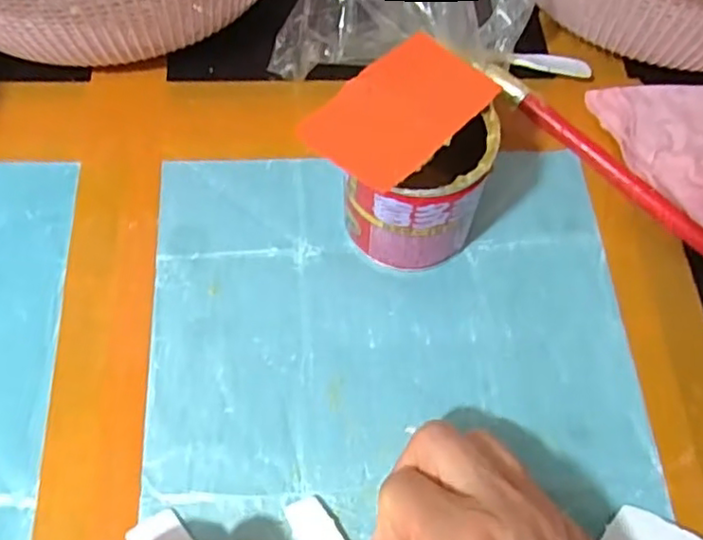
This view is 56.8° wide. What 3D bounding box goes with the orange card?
[{"bbox_3d":[0.020,-0.067,0.269,0.048,0.004,0.078,38,67,18],"label":"orange card"}]

